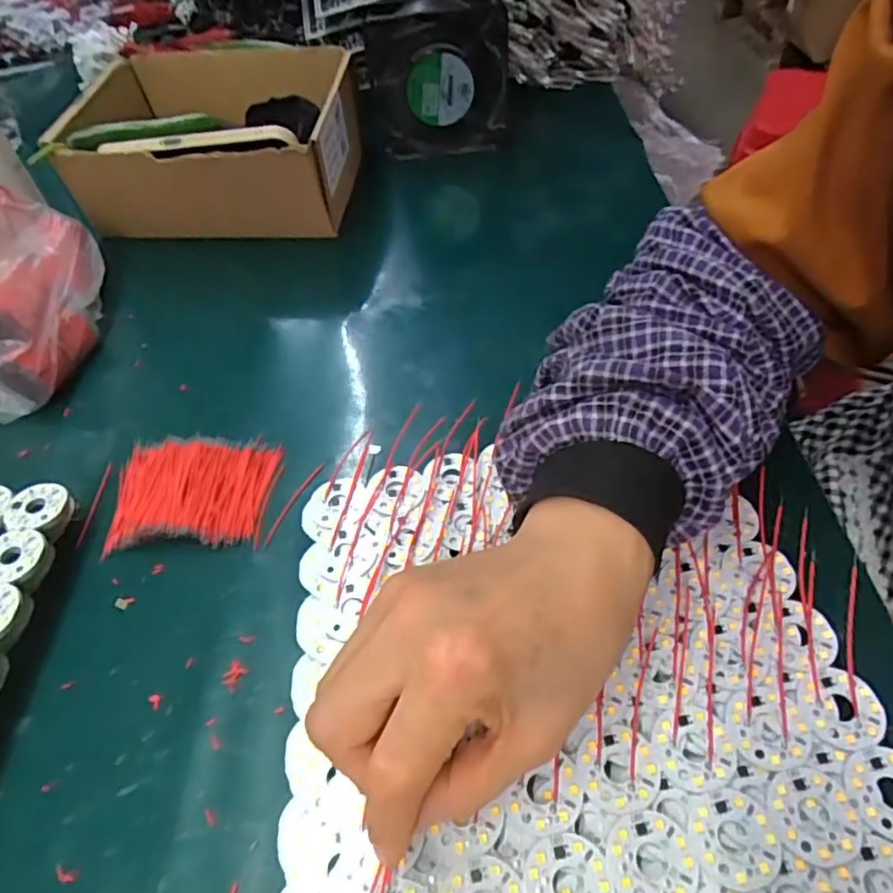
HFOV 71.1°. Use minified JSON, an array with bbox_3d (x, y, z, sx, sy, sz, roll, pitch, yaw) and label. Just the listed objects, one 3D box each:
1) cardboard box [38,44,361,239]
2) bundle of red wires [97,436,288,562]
[{"bbox_3d":[-0.191,-0.266,0.556,0.225,0.095,0.184,2,51,5],"label":"cardboard box"},{"bbox_3d":[-0.149,0.025,0.366,0.092,0.015,0.071,-1,50,3],"label":"bundle of red wires"}]

